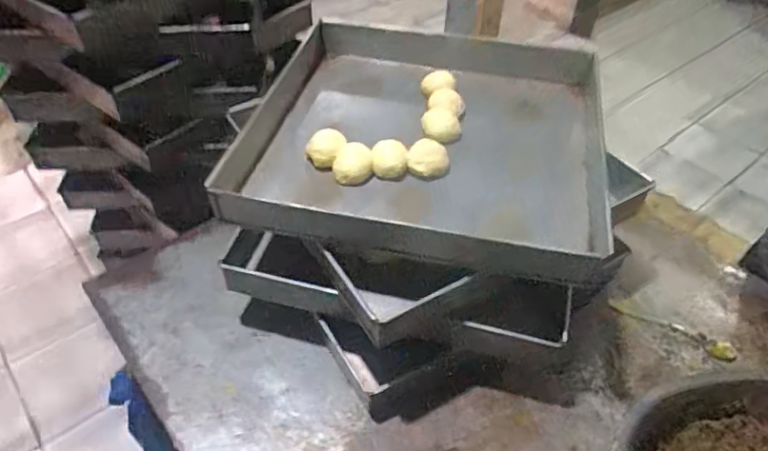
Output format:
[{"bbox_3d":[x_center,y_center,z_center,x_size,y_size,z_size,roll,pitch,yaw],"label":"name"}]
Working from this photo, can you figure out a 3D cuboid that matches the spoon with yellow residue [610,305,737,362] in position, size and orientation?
[{"bbox_3d":[0.410,0.146,0.793,0.164,0.013,0.033,27,50,23],"label":"spoon with yellow residue"}]

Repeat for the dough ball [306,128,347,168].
[{"bbox_3d":[-0.076,-0.104,0.748,0.045,0.039,0.040,13,45,11],"label":"dough ball"}]

